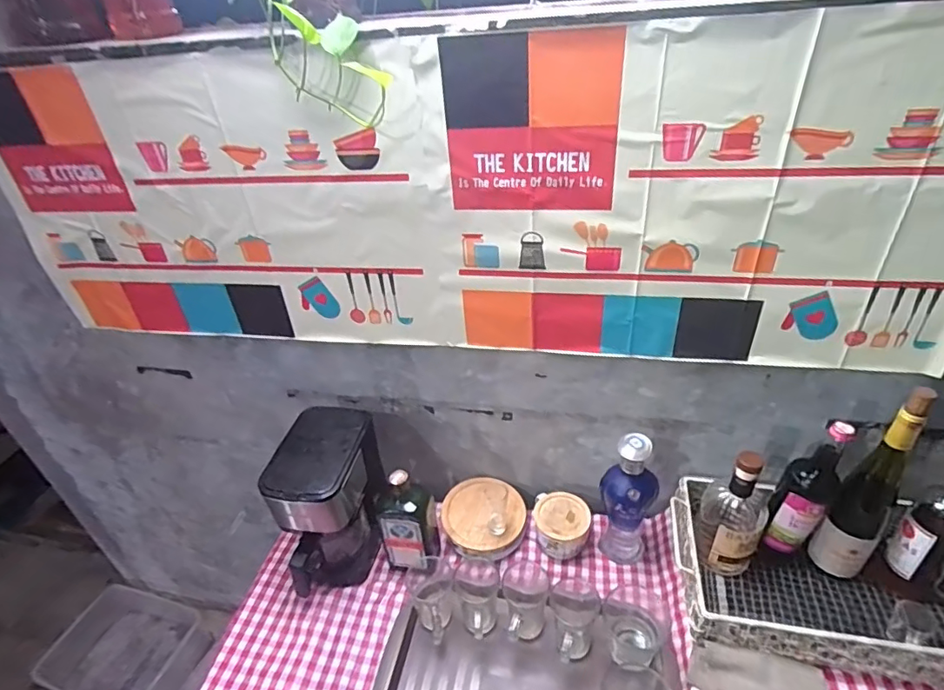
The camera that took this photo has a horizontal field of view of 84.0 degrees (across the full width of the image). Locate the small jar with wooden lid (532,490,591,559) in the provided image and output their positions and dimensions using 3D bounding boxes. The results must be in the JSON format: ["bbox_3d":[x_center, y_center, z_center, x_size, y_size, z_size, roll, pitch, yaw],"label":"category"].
[{"bbox_3d":[0.159,0.323,0.930,0.095,0.080,0.091,-3,35,2],"label":"small jar with wooden lid"}]

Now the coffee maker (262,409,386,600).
[{"bbox_3d":[-0.241,0.272,0.900,0.137,0.254,0.191,2,35,10],"label":"coffee maker"}]

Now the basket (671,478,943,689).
[{"bbox_3d":[0.528,0.357,0.760,0.429,0.085,0.234,8,37,17],"label":"basket"}]

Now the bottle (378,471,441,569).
[{"bbox_3d":[-0.108,0.297,0.876,0.088,0.195,0.065,-5,35,0],"label":"bottle"}]

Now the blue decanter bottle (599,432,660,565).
[{"bbox_3d":[0.255,0.255,0.861,0.082,0.269,0.064,5,36,14],"label":"blue decanter bottle"}]

